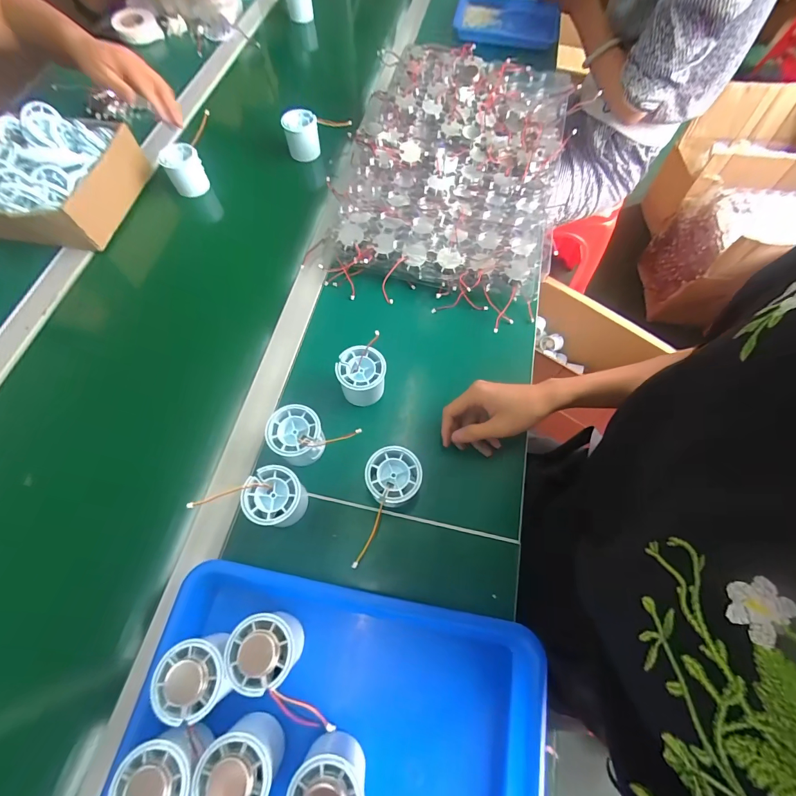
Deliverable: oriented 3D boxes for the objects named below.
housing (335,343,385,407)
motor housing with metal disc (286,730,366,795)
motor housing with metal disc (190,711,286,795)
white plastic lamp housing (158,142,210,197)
[{"bbox_3d":[-0.042,-0.024,0.439,0.053,0.052,0.052,1,66,-1],"label":"housing"},{"bbox_3d":[-0.055,0.305,0.294,0.052,0.061,0.055,1,66,-1],"label":"motor housing with metal disc"},{"bbox_3d":[-0.123,0.293,0.296,0.056,0.056,0.051,30,69,11],"label":"motor housing with metal disc"},{"bbox_3d":[-0.334,-0.361,0.586,0.053,0.051,0.064,-25,69,-12],"label":"white plastic lamp housing"}]

